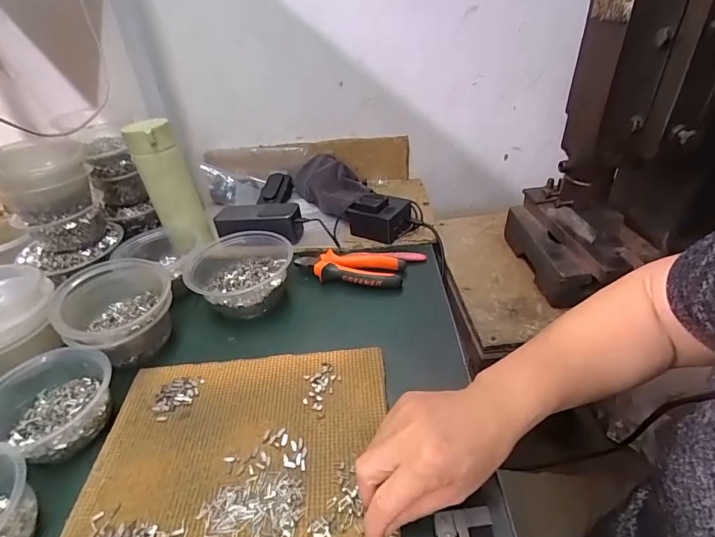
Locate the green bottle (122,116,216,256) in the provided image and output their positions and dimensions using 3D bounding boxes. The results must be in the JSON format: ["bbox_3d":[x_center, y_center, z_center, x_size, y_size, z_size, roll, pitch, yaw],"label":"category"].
[{"bbox_3d":[-0.271,-0.116,0.588,0.072,0.179,0.071,-18,38,-18],"label":"green bottle"}]

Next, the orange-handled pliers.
[{"bbox_3d":[-0.012,-0.004,0.559,0.150,0.020,0.056,2,37,9],"label":"orange-handled pliers"}]

